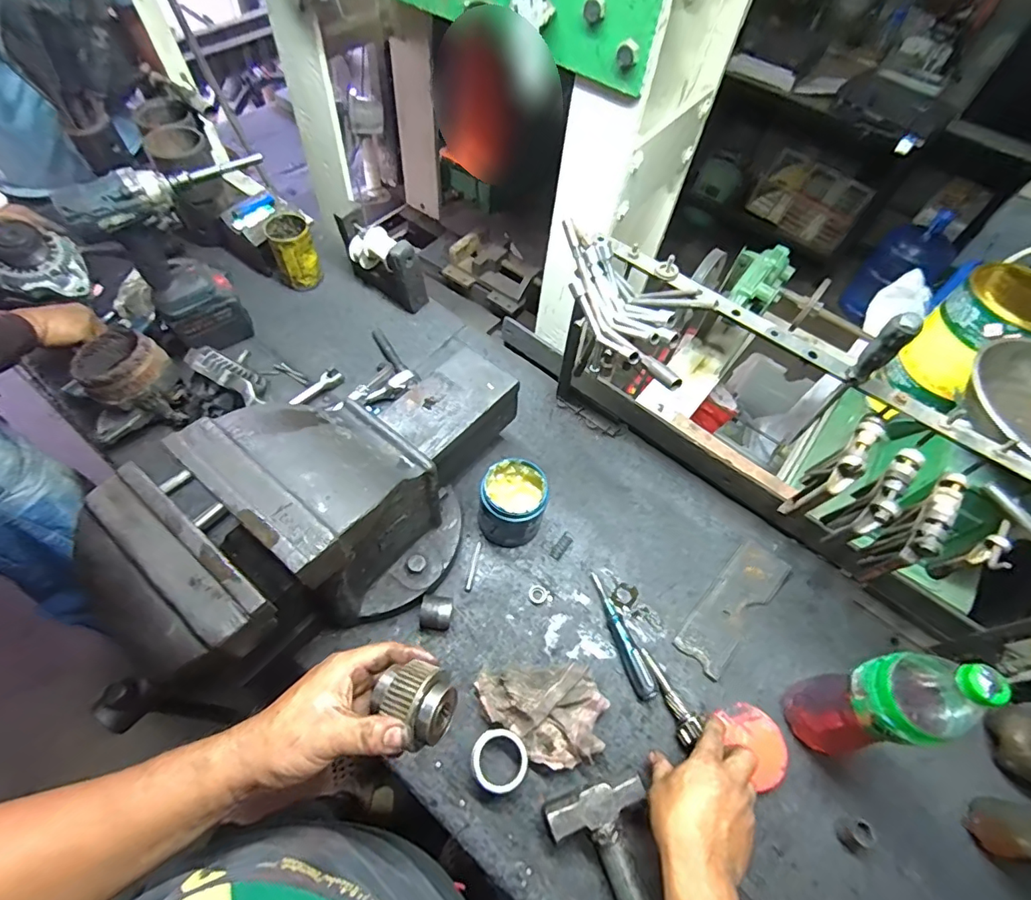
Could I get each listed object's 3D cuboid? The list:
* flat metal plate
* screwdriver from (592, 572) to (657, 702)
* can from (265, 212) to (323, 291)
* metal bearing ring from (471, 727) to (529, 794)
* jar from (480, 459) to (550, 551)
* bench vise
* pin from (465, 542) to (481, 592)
[{"bbox_3d":[0.304,0.212,0.702,0.071,0.013,0.204,40,65,20],"label":"flat metal plate"},{"bbox_3d":[0.139,0.240,0.667,0.023,0.028,0.166,-14,60,-12],"label":"screwdriver"},{"bbox_3d":[-0.411,-0.366,0.951,0.077,0.113,0.079,-23,63,-18],"label":"can"},{"bbox_3d":[-0.019,0.359,0.587,0.063,0.034,0.062,2,58,-3],"label":"metal bearing ring"},{"bbox_3d":[-0.002,0.076,0.716,0.084,0.108,0.092,2,58,-3],"label":"jar"},{"bbox_3d":[-0.197,0.066,0.583,0.552,0.245,0.203,-37,68,-24],"label":"bench vise"},{"bbox_3d":[-0.059,0.162,0.704,0.007,0.004,0.071,11,58,3],"label":"pin"}]

